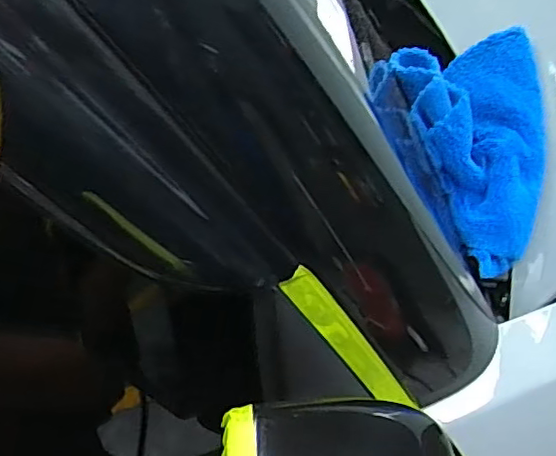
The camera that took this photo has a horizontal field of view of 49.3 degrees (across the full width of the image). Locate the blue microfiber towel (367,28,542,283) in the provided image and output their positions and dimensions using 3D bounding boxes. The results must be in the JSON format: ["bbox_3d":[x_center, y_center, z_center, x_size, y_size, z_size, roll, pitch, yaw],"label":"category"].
[{"bbox_3d":[0.165,-0.070,0.531,0.141,0.043,0.210,-6,79,1],"label":"blue microfiber towel"}]

